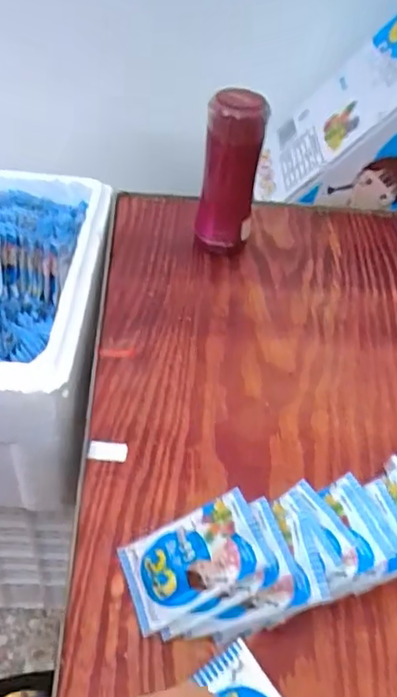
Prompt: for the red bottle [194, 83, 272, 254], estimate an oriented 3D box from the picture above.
[{"bbox_3d":[0.036,-0.203,0.656,0.063,0.188,0.063,5,44,-2],"label":"red bottle"}]

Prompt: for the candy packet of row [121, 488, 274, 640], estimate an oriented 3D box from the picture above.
[{"bbox_3d":[-0.004,0.150,0.393,0.102,0.010,0.063,-28,48,0],"label":"candy packet of row"}]

